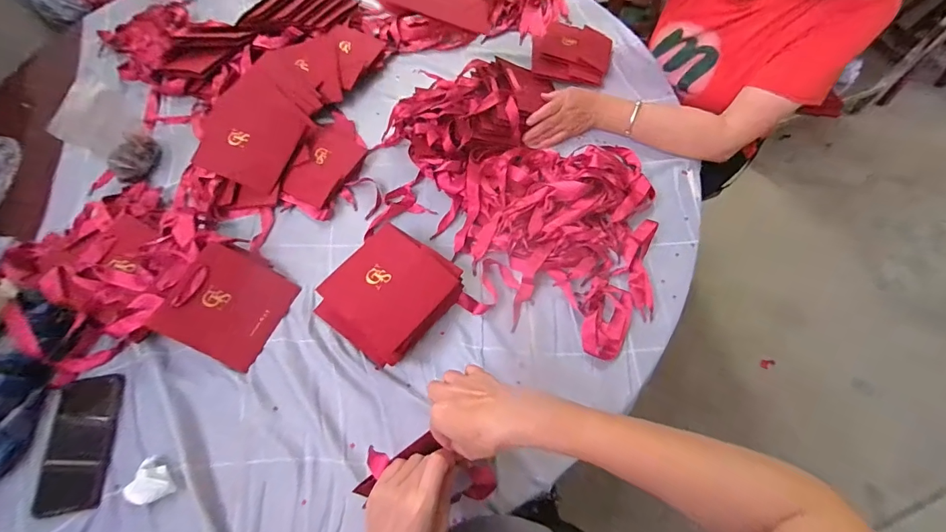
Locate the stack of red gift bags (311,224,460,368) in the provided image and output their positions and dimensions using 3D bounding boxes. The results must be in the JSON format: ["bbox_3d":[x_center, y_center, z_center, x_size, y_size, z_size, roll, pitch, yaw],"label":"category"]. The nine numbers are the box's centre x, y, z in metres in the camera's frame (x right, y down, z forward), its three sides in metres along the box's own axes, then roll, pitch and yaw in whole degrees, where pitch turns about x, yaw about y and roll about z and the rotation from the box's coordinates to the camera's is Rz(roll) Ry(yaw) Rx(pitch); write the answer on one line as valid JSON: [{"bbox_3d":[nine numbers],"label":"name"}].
[{"bbox_3d":[-0.120,0.043,0.594,0.143,0.072,0.166,34,69,15],"label":"stack of red gift bags"}]

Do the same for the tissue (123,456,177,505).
[{"bbox_3d":[-0.406,0.265,0.508,0.058,0.030,0.051,-21,66,-9],"label":"tissue"}]

